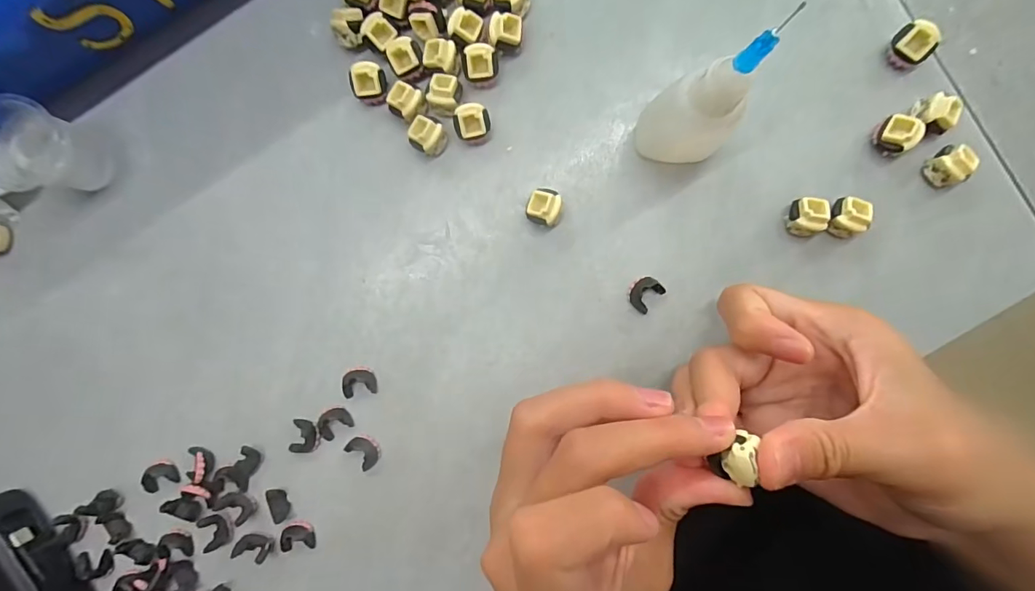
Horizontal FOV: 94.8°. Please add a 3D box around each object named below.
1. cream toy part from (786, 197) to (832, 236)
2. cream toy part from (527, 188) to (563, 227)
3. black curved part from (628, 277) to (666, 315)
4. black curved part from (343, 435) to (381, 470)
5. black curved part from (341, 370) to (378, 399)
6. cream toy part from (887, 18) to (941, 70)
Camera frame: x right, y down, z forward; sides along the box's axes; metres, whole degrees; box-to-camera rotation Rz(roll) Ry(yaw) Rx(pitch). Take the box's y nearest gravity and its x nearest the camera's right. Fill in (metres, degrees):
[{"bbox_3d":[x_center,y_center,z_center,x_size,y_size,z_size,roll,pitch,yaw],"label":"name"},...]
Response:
[{"bbox_3d":[0.128,-0.035,0.211,0.014,0.014,0.016,-5,92,3],"label":"cream toy part"},{"bbox_3d":[0.012,-0.040,0.216,0.015,0.014,0.016,16,92,2],"label":"cream toy part"},{"bbox_3d":[0.059,-0.001,0.217,0.014,0.008,0.016,42,93,1],"label":"black curved part"},{"bbox_3d":[-0.073,0.074,0.225,0.016,0.007,0.014,45,93,1],"label":"black curved part"},{"bbox_3d":[-0.075,0.042,0.223,0.015,0.009,0.013,-10,91,3],"label":"black curved part"},{"bbox_3d":[0.171,-0.108,0.206,0.012,0.016,0.016,-34,90,3],"label":"cream toy part"}]

